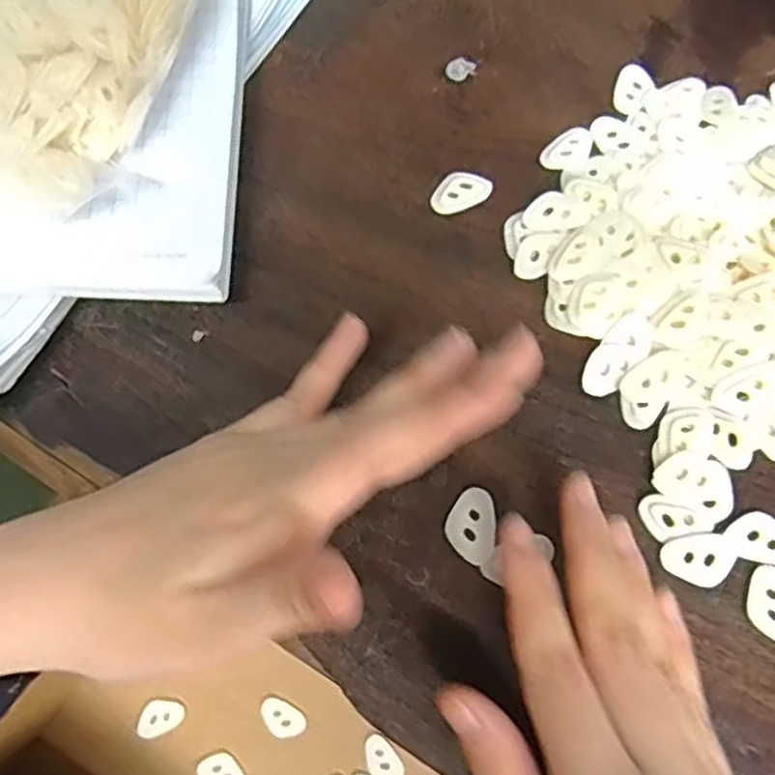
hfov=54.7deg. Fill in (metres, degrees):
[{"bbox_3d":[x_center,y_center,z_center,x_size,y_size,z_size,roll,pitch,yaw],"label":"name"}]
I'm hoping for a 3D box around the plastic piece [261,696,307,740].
[{"bbox_3d":[-0.059,0.184,0.415,0.026,0.004,0.017,31,74,9],"label":"plastic piece"}]

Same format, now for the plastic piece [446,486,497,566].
[{"bbox_3d":[0.030,0.048,0.264,0.017,0.004,0.026,7,71,1],"label":"plastic piece"}]

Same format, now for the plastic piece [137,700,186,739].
[{"bbox_3d":[-0.126,0.183,0.415,0.025,0.004,0.017,-17,72,-6],"label":"plastic piece"}]

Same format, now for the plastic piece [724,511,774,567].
[{"bbox_3d":[0.134,0.053,0.264,0.026,0.004,0.018,13,72,4],"label":"plastic piece"}]

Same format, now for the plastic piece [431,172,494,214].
[{"bbox_3d":[0.030,-0.082,0.310,0.027,0.004,0.015,-25,73,-9],"label":"plastic piece"}]

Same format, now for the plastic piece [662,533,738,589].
[{"bbox_3d":[0.109,0.060,0.261,0.025,0.004,0.018,3,71,0],"label":"plastic piece"}]

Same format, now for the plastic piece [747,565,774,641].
[{"bbox_3d":[0.132,0.075,0.257,0.016,0.004,0.027,-11,72,-5],"label":"plastic piece"}]

